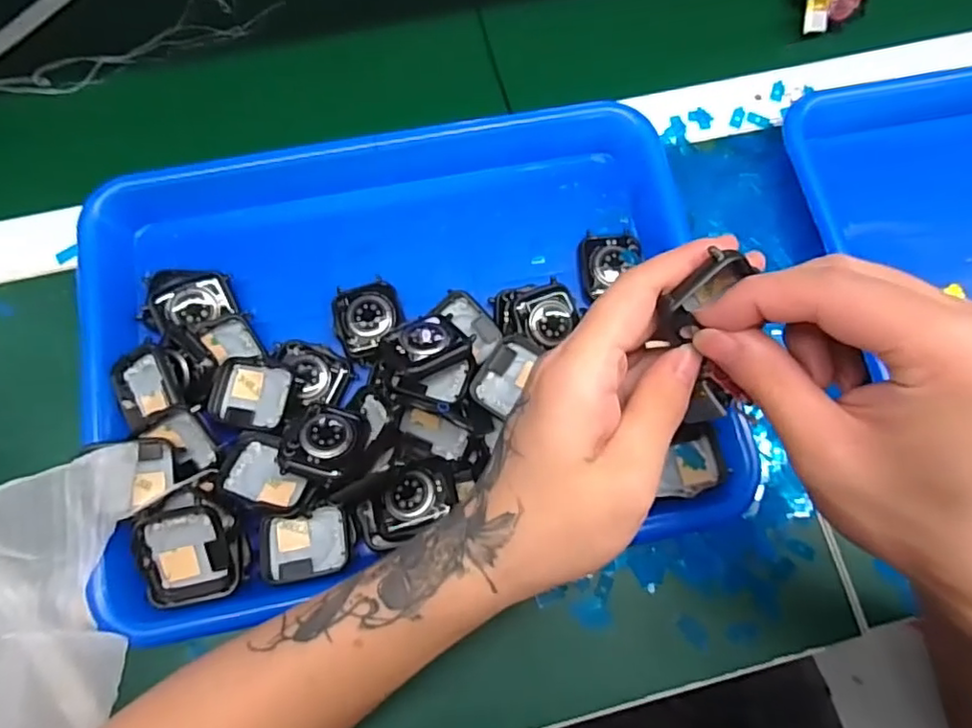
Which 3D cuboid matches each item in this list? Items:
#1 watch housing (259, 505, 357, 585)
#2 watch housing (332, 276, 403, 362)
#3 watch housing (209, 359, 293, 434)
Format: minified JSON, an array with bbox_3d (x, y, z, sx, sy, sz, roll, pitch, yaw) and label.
[{"bbox_3d":[-0.089,0.090,0.303,0.046,0.016,0.033,-9,75,-4],"label":"watch housing"},{"bbox_3d":[-0.066,-0.025,0.343,0.036,0.007,0.044,-14,75,-5],"label":"watch housing"},{"bbox_3d":[-0.123,0.016,0.322,0.043,0.011,0.035,10,74,2],"label":"watch housing"}]

